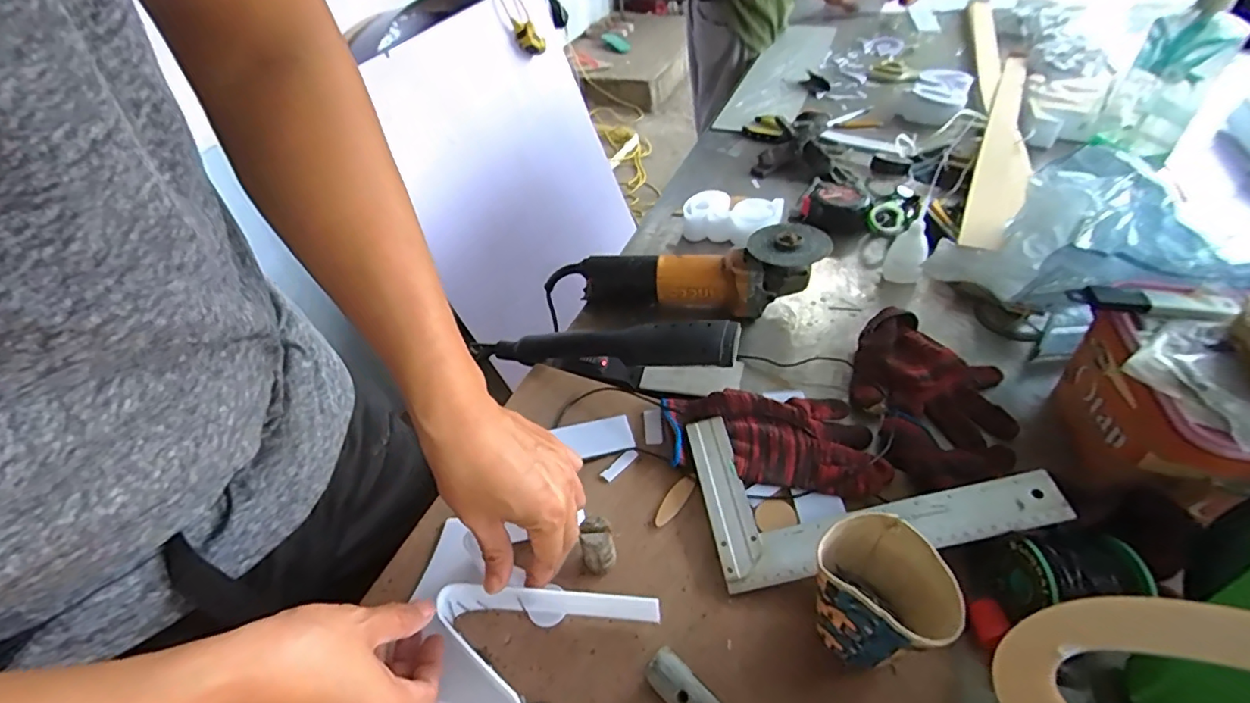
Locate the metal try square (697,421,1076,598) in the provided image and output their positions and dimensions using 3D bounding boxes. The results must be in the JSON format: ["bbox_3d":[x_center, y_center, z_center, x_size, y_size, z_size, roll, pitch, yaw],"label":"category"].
[{"bbox_3d":[0.192,0.095,0.461,0.257,0.014,0.147,-14,54,5],"label":"metal try square"}]

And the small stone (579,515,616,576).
[{"bbox_3d":[-0.021,0.152,0.434,0.024,0.055,0.024,-3,43,3],"label":"small stone"}]

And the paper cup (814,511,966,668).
[{"bbox_3d":[0.168,0.166,0.373,0.067,0.093,0.082,-32,49,-25],"label":"paper cup"}]

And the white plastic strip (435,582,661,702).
[{"bbox_3d":[-0.053,0.200,0.390,0.152,0.049,0.066,-1,44,-1],"label":"white plastic strip"}]

